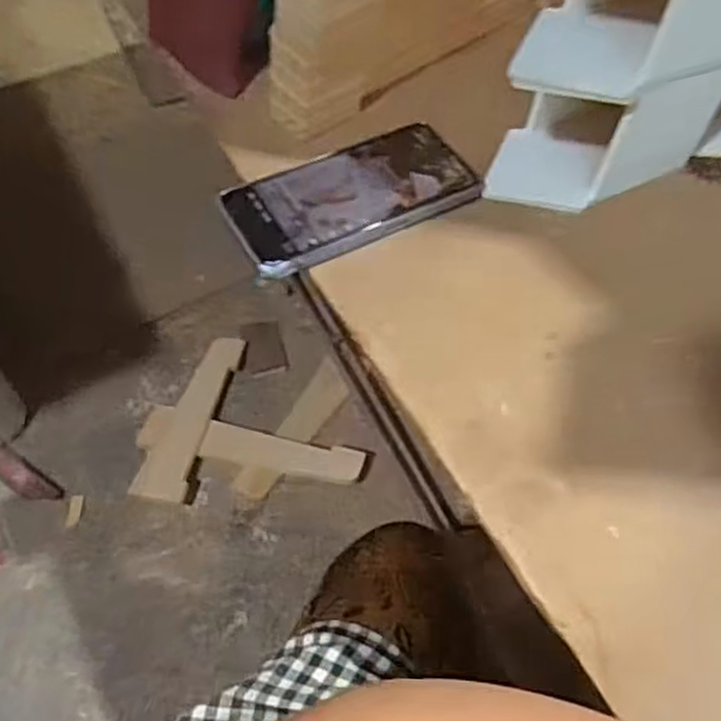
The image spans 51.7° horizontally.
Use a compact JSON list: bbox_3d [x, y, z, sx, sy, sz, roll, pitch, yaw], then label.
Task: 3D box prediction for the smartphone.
[{"bbox_3d":[-0.005,-0.110,0.487,0.159,0.008,0.086,-23,63,-15],"label":"smartphone"}]

